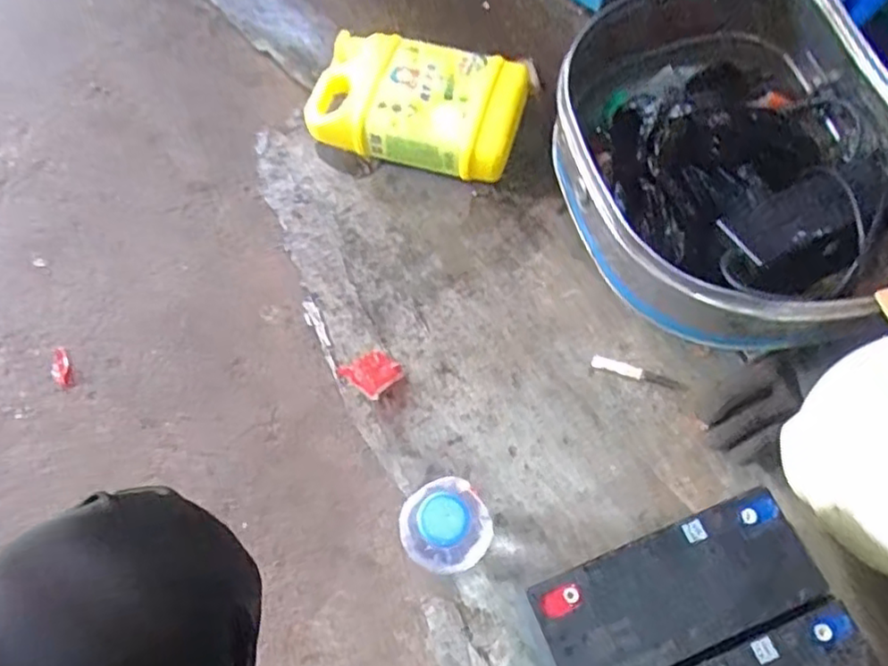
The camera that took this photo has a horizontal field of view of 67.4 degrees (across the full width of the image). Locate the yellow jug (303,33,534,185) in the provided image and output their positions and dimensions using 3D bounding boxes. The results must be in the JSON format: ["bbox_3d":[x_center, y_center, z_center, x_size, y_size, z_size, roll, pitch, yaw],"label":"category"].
[{"bbox_3d":[-0.029,-0.256,0.740,0.230,0.080,0.149,20,69,10],"label":"yellow jug"}]

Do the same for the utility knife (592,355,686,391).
[{"bbox_3d":[0.191,0.040,0.652,0.093,0.004,0.013,17,69,7],"label":"utility knife"}]

